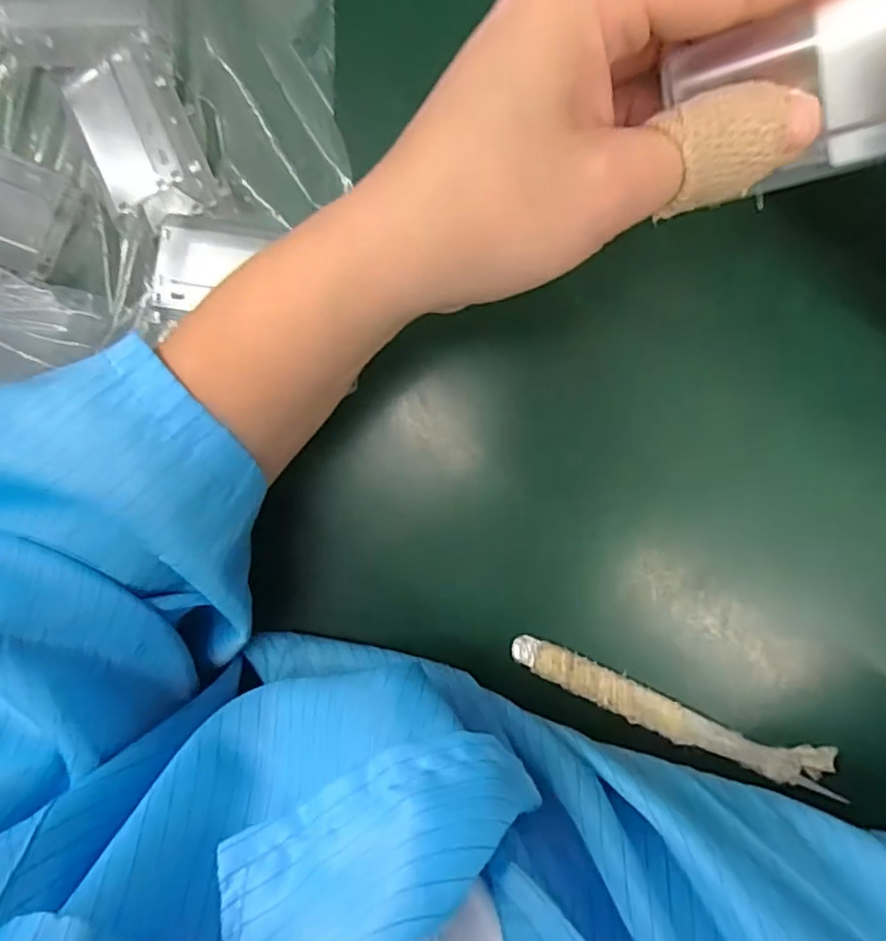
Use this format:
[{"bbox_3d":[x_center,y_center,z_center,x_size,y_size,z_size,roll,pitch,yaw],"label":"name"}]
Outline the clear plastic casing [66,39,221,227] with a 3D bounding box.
[{"bbox_3d":[-0.112,-0.121,0.227,0.037,0.025,0.054,-23,89,7],"label":"clear plastic casing"}]

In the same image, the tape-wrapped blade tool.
[{"bbox_3d":[0.086,0.092,0.234,0.125,0.007,0.017,20,94,5],"label":"tape-wrapped blade tool"}]

